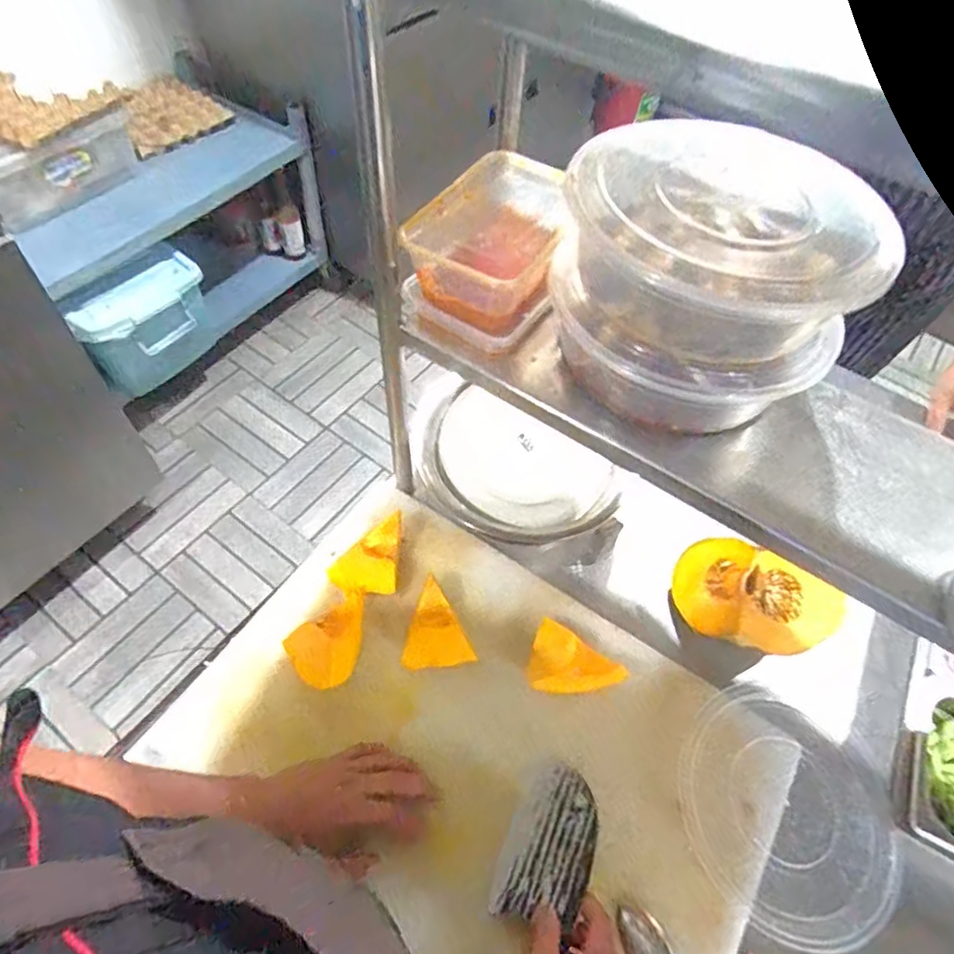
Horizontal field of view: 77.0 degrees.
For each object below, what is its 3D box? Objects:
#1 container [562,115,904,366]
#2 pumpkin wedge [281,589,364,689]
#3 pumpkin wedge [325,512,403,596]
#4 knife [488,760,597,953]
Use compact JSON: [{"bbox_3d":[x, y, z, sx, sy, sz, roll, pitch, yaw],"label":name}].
[{"bbox_3d":[0.187,-0.197,0.475,0.222,0.075,0.222,7,57,1],"label":"container"},{"bbox_3d":[-0.158,0.186,0.664,0.096,0.034,0.068,-25,62,-19],"label":"pumpkin wedge"},{"bbox_3d":[-0.136,0.090,0.733,0.079,0.036,0.103,5,57,0],"label":"pumpkin wedge"},{"bbox_3d":[0.054,0.394,0.560,0.078,0.026,0.233,19,56,10],"label":"knife"}]

